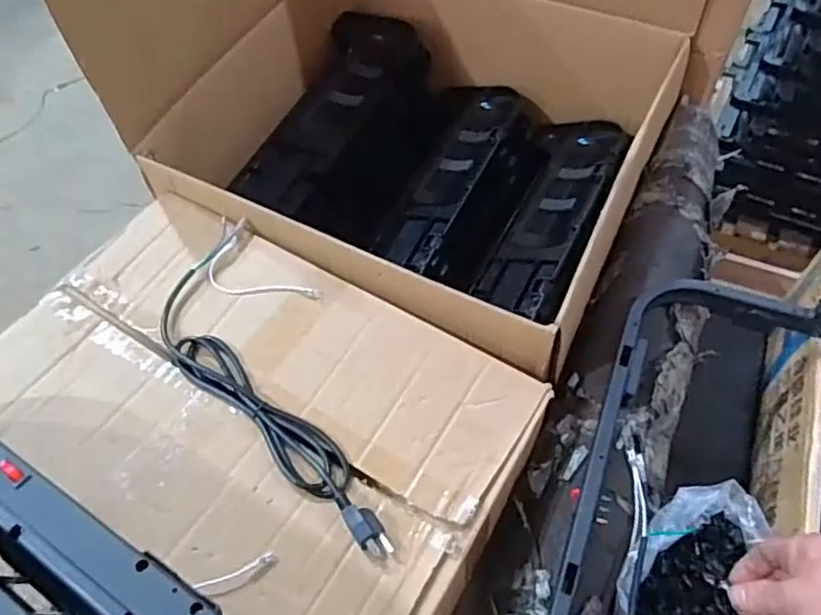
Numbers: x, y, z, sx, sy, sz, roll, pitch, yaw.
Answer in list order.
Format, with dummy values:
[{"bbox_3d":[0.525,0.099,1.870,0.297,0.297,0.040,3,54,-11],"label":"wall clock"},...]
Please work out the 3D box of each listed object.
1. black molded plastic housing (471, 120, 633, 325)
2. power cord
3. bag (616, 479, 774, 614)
[{"bbox_3d":[0.234,-0.130,0.962,0.148,0.080,0.394,1,49,37],"label":"black molded plastic housing"},{"bbox_3d":[-0.119,0.062,0.668,0.386,0.023,0.160,37,66,24],"label":"power cord"},{"bbox_3d":[0.267,0.263,0.623,0.130,0.078,0.185,12,58,11],"label":"bag"}]

